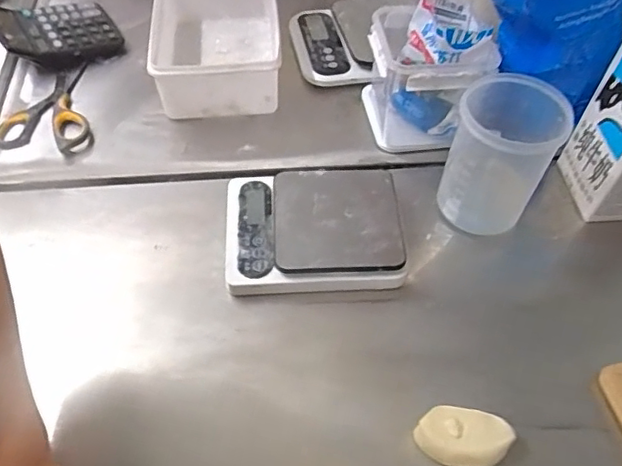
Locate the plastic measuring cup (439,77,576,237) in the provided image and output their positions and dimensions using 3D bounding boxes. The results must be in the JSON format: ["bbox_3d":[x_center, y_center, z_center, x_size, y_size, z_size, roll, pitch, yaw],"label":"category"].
[{"bbox_3d":[0.184,-0.070,0.558,0.088,0.133,0.094,1,54,-1],"label":"plastic measuring cup"}]

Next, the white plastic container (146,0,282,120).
[{"bbox_3d":[-0.115,-0.242,0.709,0.146,0.078,0.223,-5,55,-5],"label":"white plastic container"}]

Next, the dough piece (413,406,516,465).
[{"bbox_3d":[0.122,0.168,0.460,0.072,0.034,0.040,5,54,1],"label":"dough piece"}]

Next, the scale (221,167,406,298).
[{"bbox_3d":[0.001,-0.004,0.566,0.170,0.035,0.131,0,54,-2],"label":"scale"}]

